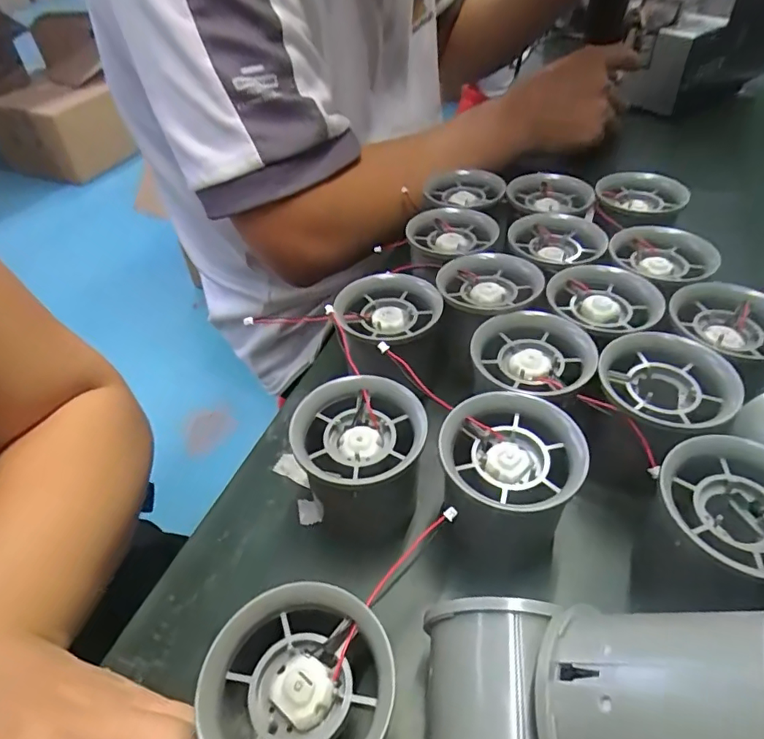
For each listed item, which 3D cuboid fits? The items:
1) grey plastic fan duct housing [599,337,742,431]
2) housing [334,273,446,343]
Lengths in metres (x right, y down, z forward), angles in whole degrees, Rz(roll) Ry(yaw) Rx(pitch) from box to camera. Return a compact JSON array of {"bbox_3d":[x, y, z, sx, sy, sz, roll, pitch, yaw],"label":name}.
[{"bbox_3d":[0.125,0.006,0.228,0.053,0.017,0.051,-2,44,2],"label":"grey plastic fan duct housing"},{"bbox_3d":[0.004,-0.032,0.273,0.054,0.017,0.052,-2,44,2],"label":"housing"}]

